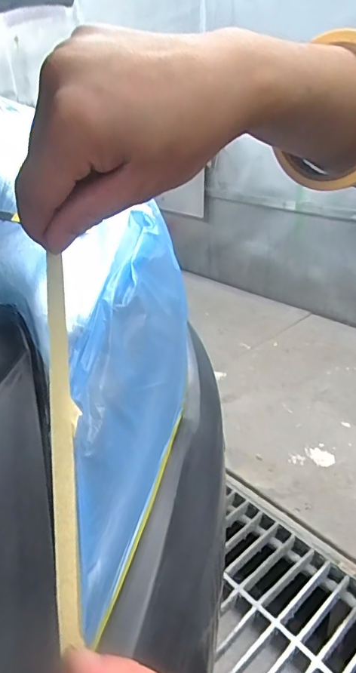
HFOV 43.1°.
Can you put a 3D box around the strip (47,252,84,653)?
[{"bbox_3d":[-0.059,0.051,0.232,0.010,0.188,0.019,-5,-12,-2],"label":"strip"}]

